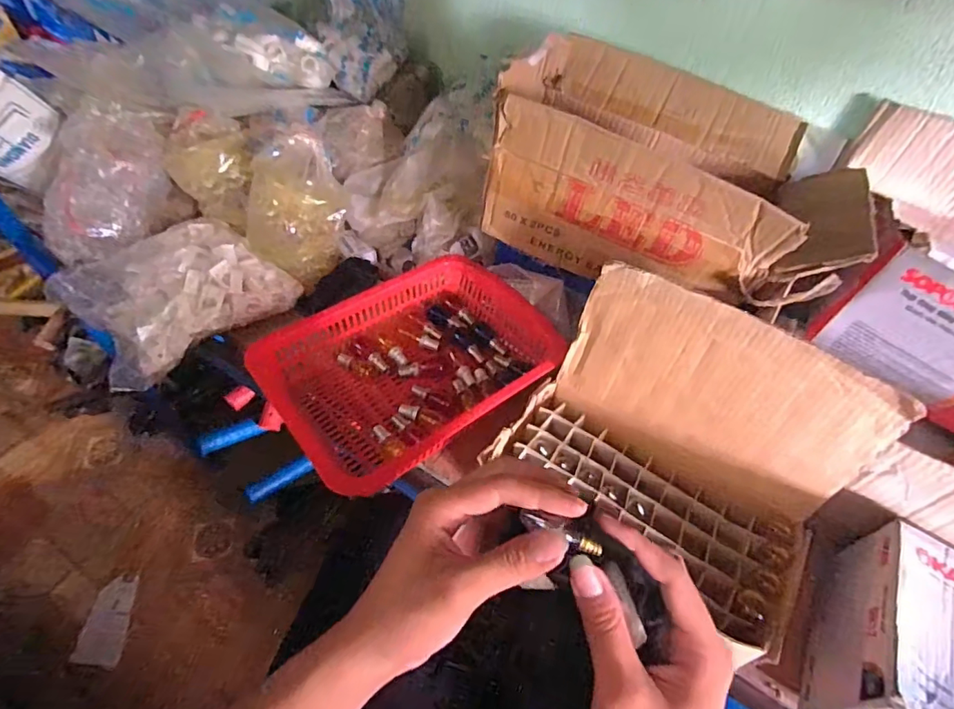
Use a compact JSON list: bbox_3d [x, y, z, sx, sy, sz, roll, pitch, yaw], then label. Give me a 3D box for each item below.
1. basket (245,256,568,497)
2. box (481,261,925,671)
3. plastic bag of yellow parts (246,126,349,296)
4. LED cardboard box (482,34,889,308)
[{"bbox_3d":[-0.066,0.011,0.542,0.278,0.064,0.216,-32,61,-26],"label":"basket"},{"bbox_3d":[0.161,0.078,0.410,0.262,0.191,0.160,35,57,21],"label":"box"},{"bbox_3d":[-0.222,-0.174,0.607,0.083,0.150,0.108,35,57,21],"label":"plastic bag of yellow parts"},{"bbox_3d":[0.192,-0.172,0.506,0.336,0.145,0.186,21,54,12],"label":"LED cardboard box"}]

